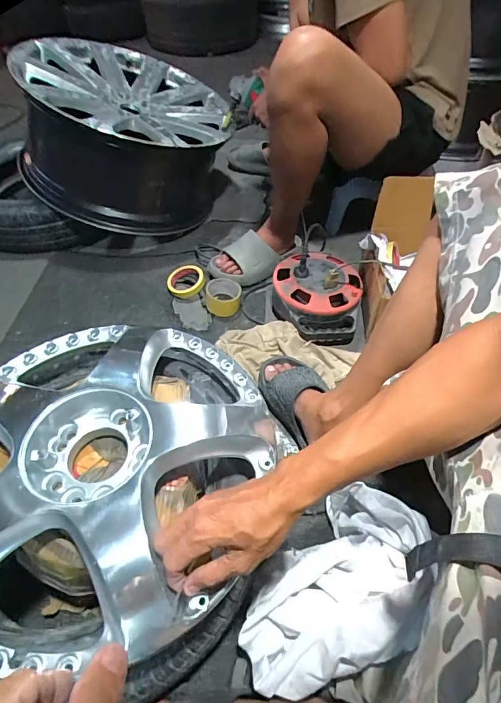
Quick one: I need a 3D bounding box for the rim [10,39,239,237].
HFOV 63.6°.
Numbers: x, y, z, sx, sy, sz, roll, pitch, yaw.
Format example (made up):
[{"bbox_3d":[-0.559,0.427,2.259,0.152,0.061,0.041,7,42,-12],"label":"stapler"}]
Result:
[{"bbox_3d":[-0.349,-0.630,1.145,0.548,0.268,0.548,2,57,-23],"label":"rim"}]

